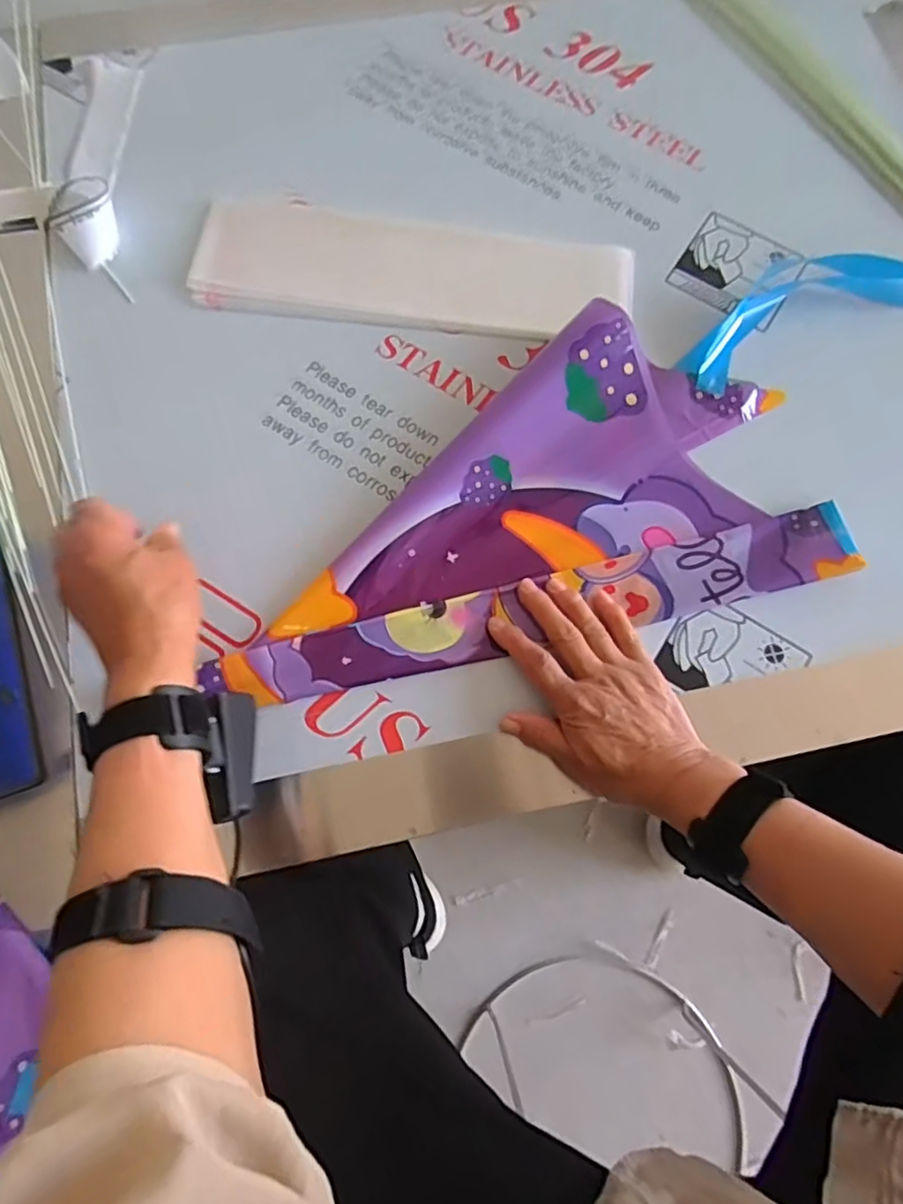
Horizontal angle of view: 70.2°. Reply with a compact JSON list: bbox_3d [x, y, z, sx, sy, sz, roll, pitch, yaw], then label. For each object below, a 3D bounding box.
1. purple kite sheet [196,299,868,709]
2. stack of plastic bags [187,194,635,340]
[{"bbox_3d":[0.047,-0.077,0.465,0.433,0.026,0.217,-13,81,-6],"label":"purple kite sheet"},{"bbox_3d":[-0.031,-0.278,0.535,0.355,0.012,0.107,8,74,2],"label":"stack of plastic bags"}]

